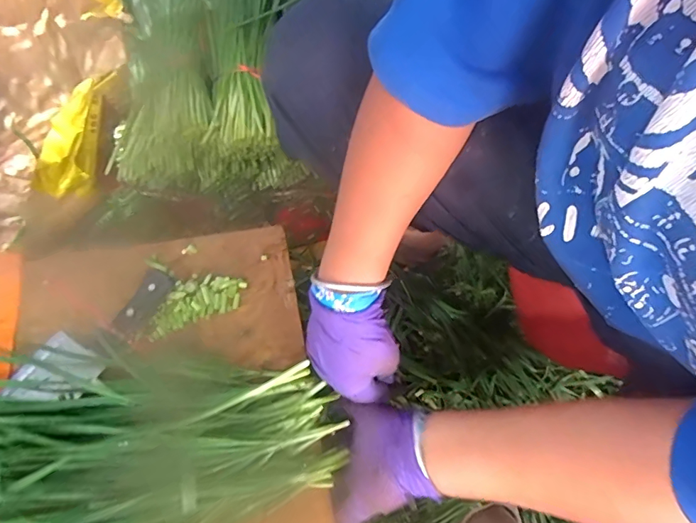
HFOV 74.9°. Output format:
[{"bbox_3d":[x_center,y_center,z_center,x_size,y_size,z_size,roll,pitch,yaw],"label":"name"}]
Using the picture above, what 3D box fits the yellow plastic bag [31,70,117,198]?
[{"bbox_3d":[-0.431,-0.205,0.727,0.049,0.076,0.214,25,98,8],"label":"yellow plastic bag"}]

